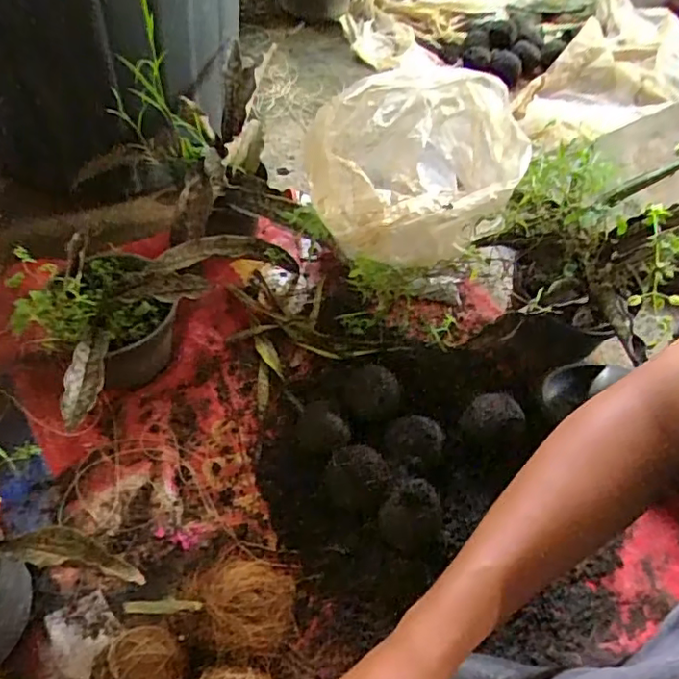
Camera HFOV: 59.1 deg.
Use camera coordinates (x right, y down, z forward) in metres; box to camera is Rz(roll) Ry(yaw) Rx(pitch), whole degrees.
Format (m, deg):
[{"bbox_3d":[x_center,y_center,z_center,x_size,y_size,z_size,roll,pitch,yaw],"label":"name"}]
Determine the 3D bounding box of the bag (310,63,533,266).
[{"bbox_3d":[0.089,-0.178,0.623,0.259,0.144,0.141,-29,62,-22],"label":"bag"}]

